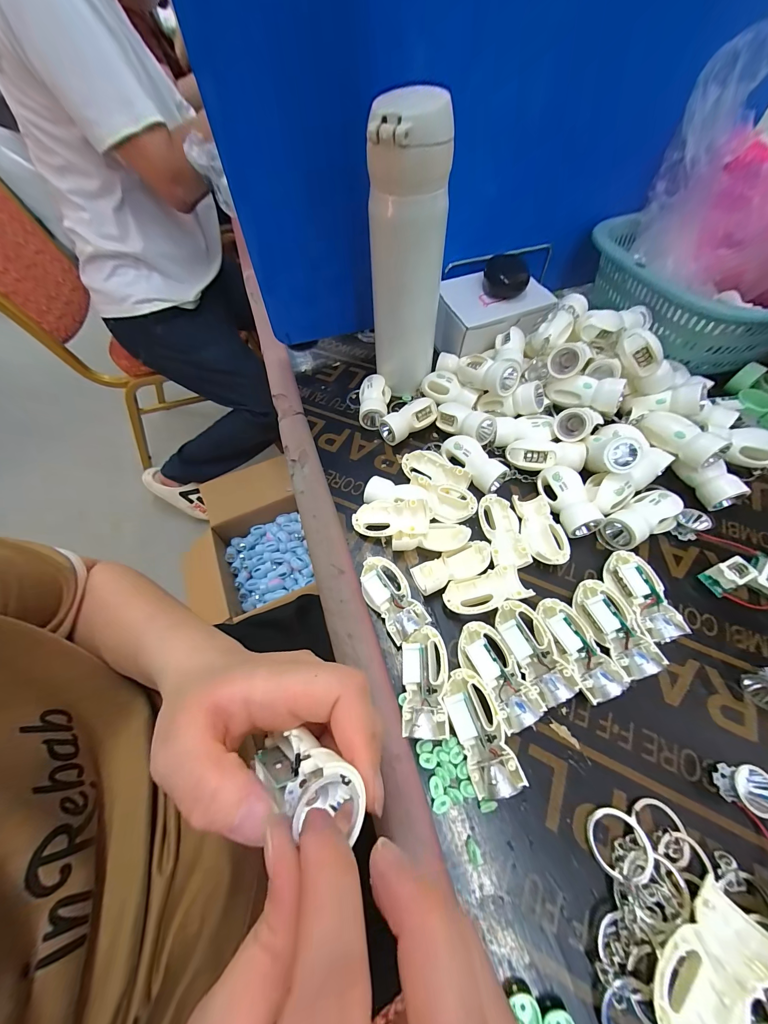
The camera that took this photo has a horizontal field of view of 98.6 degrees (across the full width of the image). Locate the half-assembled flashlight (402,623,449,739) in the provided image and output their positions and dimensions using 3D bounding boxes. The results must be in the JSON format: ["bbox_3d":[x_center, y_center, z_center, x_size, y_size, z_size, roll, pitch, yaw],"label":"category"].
[{"bbox_3d":[0.027,0.113,0.222,0.029,0.021,0.064,1,58,3],"label":"half-assembled flashlight"}]

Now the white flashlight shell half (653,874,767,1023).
[{"bbox_3d":[0.150,0.215,0.153,0.064,0.019,0.031,-38,64,-19],"label":"white flashlight shell half"}]

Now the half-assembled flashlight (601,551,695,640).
[{"bbox_3d":[0.191,0.062,0.248,0.032,0.025,0.065,-6,58,-1],"label":"half-assembled flashlight"}]

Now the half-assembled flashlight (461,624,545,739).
[{"bbox_3d":[0.075,0.110,0.225,0.032,0.025,0.065,-23,60,-11],"label":"half-assembled flashlight"}]

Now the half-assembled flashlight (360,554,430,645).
[{"bbox_3d":[0.005,0.064,0.253,0.033,0.023,0.065,-29,61,-15],"label":"half-assembled flashlight"}]

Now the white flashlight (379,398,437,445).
[{"bbox_3d":[0.026,-0.095,0.349,0.062,0.028,0.023,-30,62,-15],"label":"white flashlight"}]

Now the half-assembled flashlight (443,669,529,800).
[{"bbox_3d":[0.059,0.137,0.208,0.028,0.025,0.065,-17,59,-8],"label":"half-assembled flashlight"}]

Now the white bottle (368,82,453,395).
[{"bbox_3d":[0.021,-0.215,0.306,0.059,0.209,0.056,34,65,21],"label":"white bottle"}]

